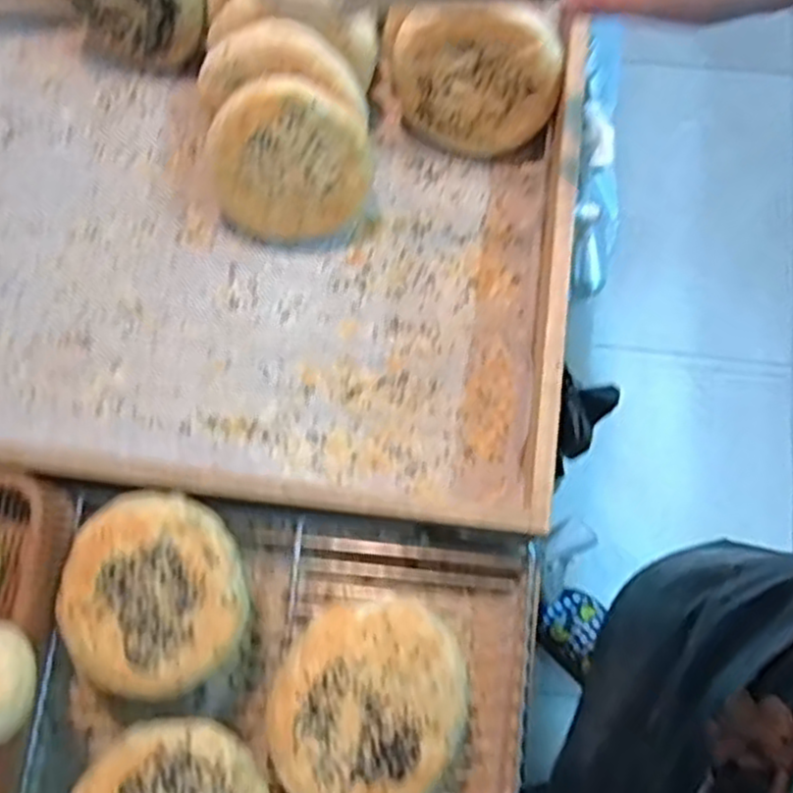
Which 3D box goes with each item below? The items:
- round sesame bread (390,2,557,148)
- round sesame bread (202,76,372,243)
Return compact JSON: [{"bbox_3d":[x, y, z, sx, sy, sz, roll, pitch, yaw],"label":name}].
[{"bbox_3d":[0.058,-0.232,0.556,0.113,0.111,0.028,13,48,5],"label":"round sesame bread"},{"bbox_3d":[-0.078,-0.160,0.542,0.107,0.018,0.112,0,127,0],"label":"round sesame bread"}]

